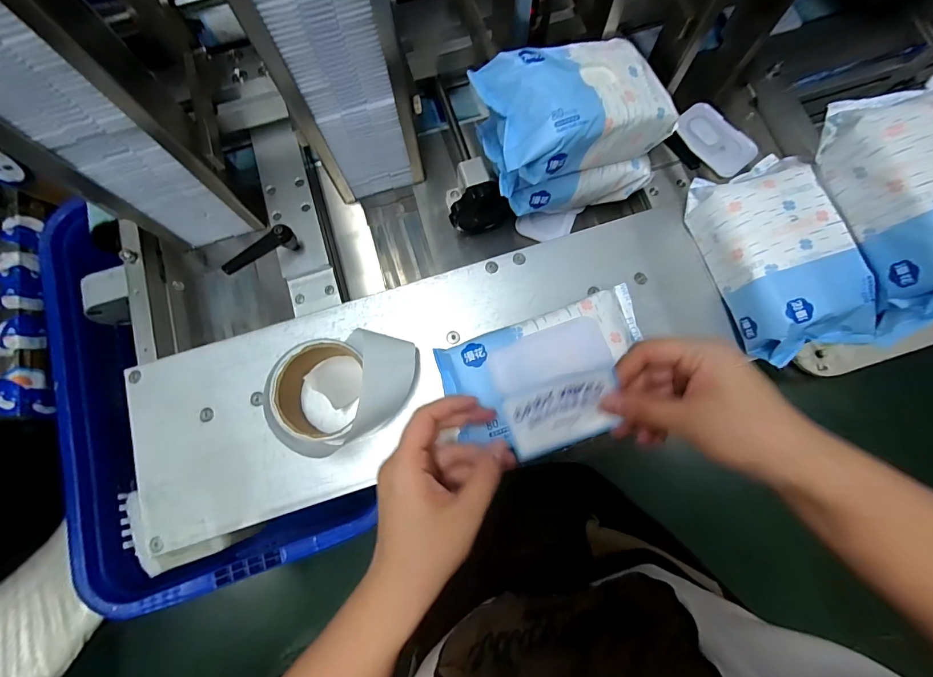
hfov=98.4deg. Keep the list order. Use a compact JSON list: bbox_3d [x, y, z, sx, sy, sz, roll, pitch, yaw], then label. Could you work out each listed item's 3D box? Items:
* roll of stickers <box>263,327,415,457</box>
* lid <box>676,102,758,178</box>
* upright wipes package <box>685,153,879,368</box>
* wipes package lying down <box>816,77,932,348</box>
[{"bbox_3d":[-0.106,0.046,0.361,0.125,0.059,0.095,-17,78,-2],"label":"roll of stickers"},{"bbox_3d":[0.306,-0.245,0.495,0.063,0.006,0.097,-40,79,-7],"label":"lid"},{"bbox_3d":[0.291,-0.077,0.374,0.103,0.058,0.187,-16,78,-2],"label":"upright wipes package"},{"bbox_3d":[0.378,-0.111,0.332,0.105,0.089,0.198,-14,77,-2],"label":"wipes package lying down"}]

